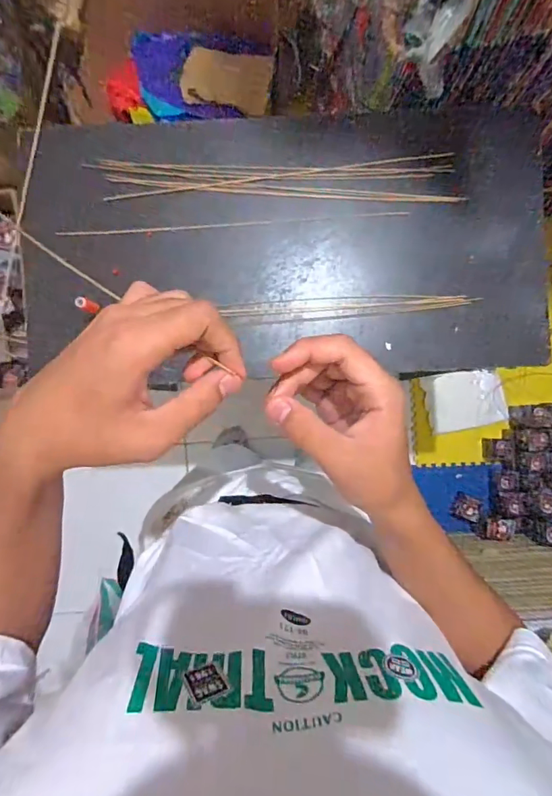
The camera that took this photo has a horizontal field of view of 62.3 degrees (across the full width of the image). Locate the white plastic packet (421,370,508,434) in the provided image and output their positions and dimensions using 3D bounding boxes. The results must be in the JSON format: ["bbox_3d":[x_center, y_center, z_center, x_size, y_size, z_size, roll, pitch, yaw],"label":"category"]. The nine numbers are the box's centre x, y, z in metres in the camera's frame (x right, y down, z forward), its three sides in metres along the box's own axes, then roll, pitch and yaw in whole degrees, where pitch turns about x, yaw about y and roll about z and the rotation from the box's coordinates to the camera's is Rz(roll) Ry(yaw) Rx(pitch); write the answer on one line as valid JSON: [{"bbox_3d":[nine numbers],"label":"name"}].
[{"bbox_3d":[0.570,0.005,1.385,0.218,0.022,0.175,-13,88,14],"label":"white plastic packet"}]

